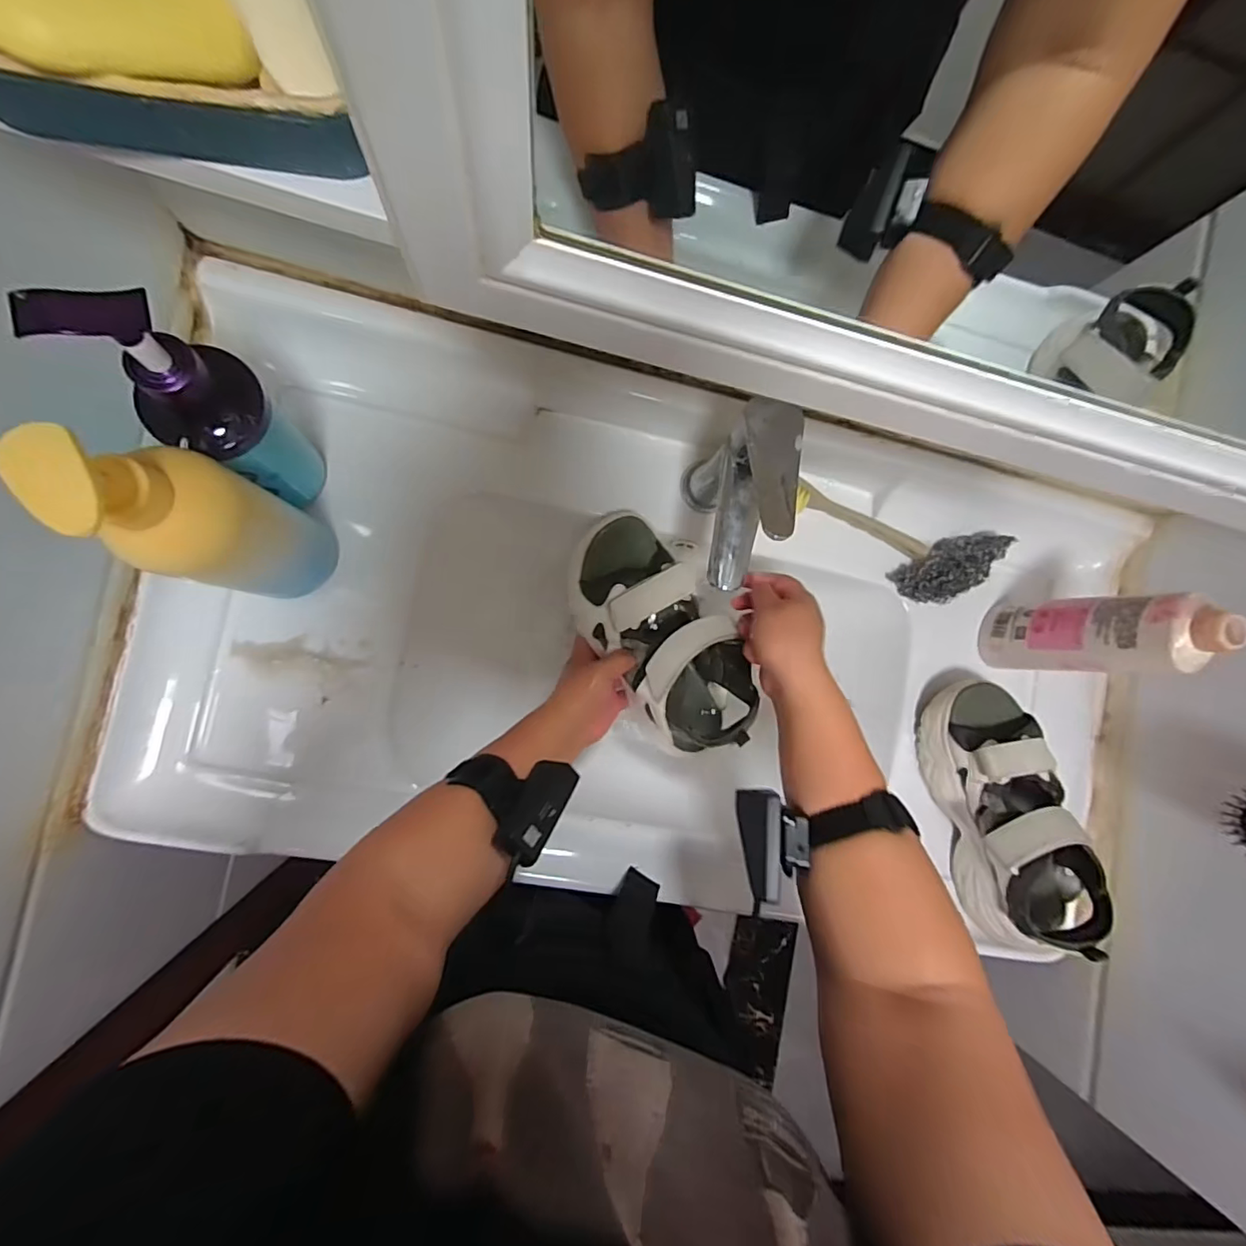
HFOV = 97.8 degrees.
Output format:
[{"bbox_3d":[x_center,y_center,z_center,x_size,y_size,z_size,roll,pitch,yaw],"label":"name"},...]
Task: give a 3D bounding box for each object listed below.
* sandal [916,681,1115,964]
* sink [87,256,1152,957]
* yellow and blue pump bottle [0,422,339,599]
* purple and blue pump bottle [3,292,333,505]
[{"bbox_3d":[0.364,0.175,0.506,0.090,0.105,0.229,-7,89,-9],"label":"sandal"},{"bbox_3d":[0.044,0.017,0.547,0.866,0.130,0.449,10,87,-9],"label":"sink"},{"bbox_3d":[-0.258,-0.061,0.346,0.052,0.222,0.070,20,85,-8],"label":"yellow and blue pump bottle"},{"bbox_3d":[-0.268,-0.138,0.364,0.056,0.223,0.062,22,85,-8],"label":"purple and blue pump bottle"}]

